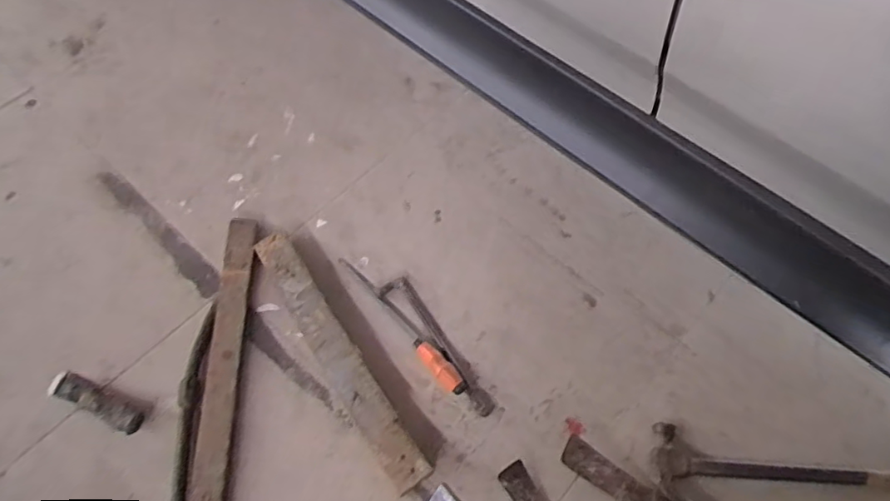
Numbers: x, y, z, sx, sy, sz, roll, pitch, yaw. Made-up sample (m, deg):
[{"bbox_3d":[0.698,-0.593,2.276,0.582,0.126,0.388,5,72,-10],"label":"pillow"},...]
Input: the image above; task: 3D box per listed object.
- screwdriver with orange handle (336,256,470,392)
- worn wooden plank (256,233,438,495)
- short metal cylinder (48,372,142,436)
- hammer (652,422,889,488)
[{"bbox_3d":[-0.070,0.116,0.913,0.031,0.024,0.279,-40,70,-21],"label":"screwdriver with orange handle"},{"bbox_3d":[-0.167,0.153,0.877,0.067,0.042,0.445,-30,67,-18],"label":"worn wooden plank"},{"bbox_3d":[-0.497,0.216,0.833,0.148,0.025,0.038,24,63,10],"label":"short metal cylinder"},{"bbox_3d":[0.519,0.321,0.858,0.432,0.035,0.088,6,61,0],"label":"hammer"}]

